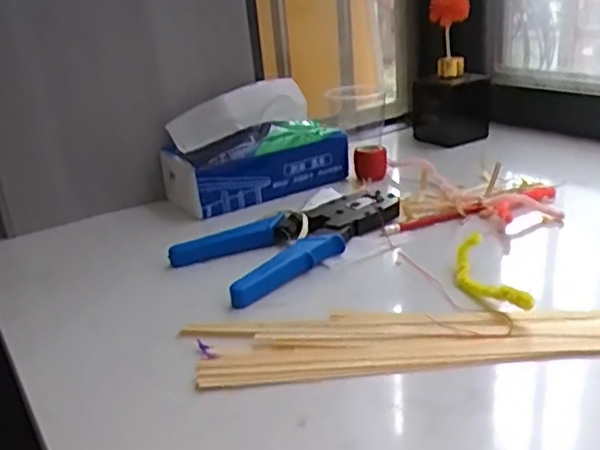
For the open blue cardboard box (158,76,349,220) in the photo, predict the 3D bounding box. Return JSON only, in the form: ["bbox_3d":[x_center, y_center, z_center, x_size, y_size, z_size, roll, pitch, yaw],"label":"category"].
[{"bbox_3d":[-0.048,-0.086,0.638,0.175,0.097,0.085,-18,26,-30],"label":"open blue cardboard box"}]

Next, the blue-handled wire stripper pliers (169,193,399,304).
[{"bbox_3d":[0.000,0.007,0.510,0.186,0.018,0.090,-21,28,-34],"label":"blue-handled wire stripper pliers"}]

